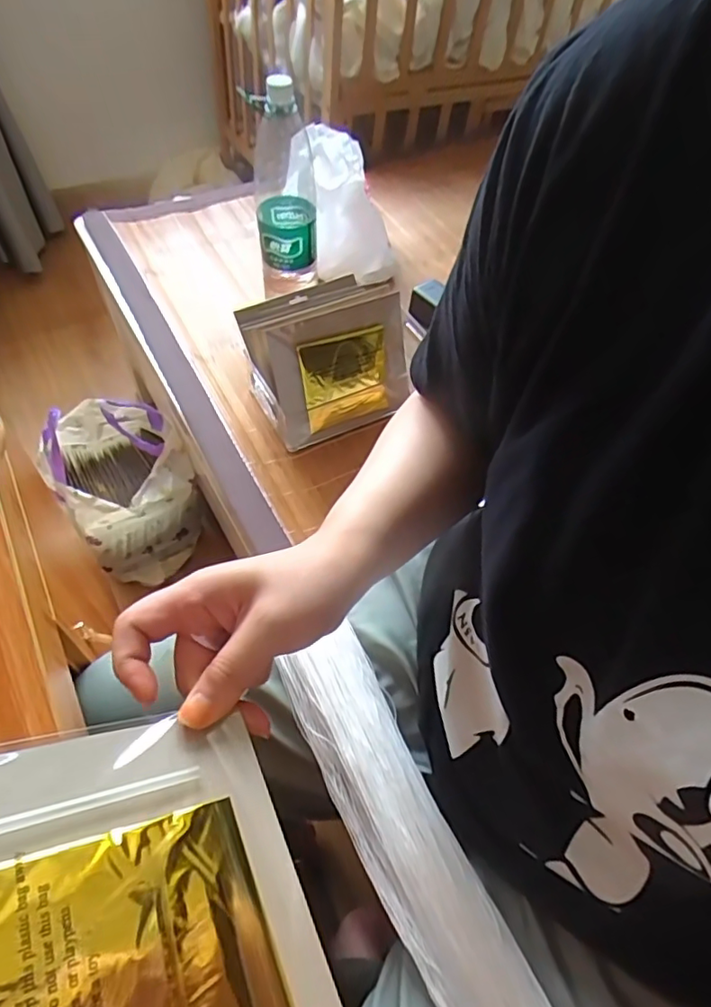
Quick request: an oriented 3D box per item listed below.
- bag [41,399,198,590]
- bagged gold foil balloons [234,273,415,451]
[{"bbox_3d":[-0.426,-0.031,1.051,0.218,0.259,0.248,-33,64,-25],"label":"bag"},{"bbox_3d":[-0.046,-0.199,0.802,0.187,0.172,0.122,-22,34,-17],"label":"bagged gold foil balloons"}]

